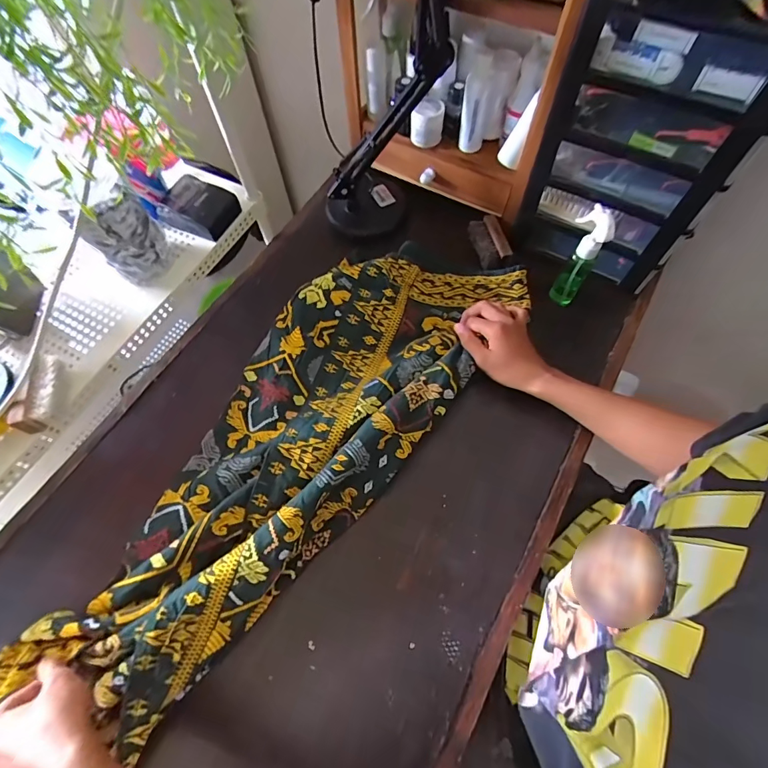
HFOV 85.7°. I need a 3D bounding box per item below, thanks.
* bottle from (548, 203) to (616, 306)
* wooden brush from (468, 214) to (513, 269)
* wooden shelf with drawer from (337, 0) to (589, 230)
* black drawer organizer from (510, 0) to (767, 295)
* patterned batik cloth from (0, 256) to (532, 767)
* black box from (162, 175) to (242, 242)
[{"bbox_3d":[0.278,-0.182,0.588,0.049,0.165,0.038,35,73,15],"label":"bottle"},{"bbox_3d":[0.171,-0.237,0.678,0.047,0.020,0.090,-16,68,-5],"label":"wooden brush"},{"bbox_3d":[0.095,-0.435,0.592,0.309,0.302,0.115,31,71,14],"label":"wooden shelf with drawer"},{"bbox_3d":[0.330,-0.323,0.544,0.218,0.314,0.165,24,70,11],"label":"black drawer organizer"},{"bbox_3d":[-0.105,0.061,0.541,0.259,0.061,0.713,34,70,14],"label":"patterned batik cloth"},{"bbox_3d":[-0.276,-0.269,0.624,0.095,0.037,0.068,25,70,12],"label":"black box"}]

